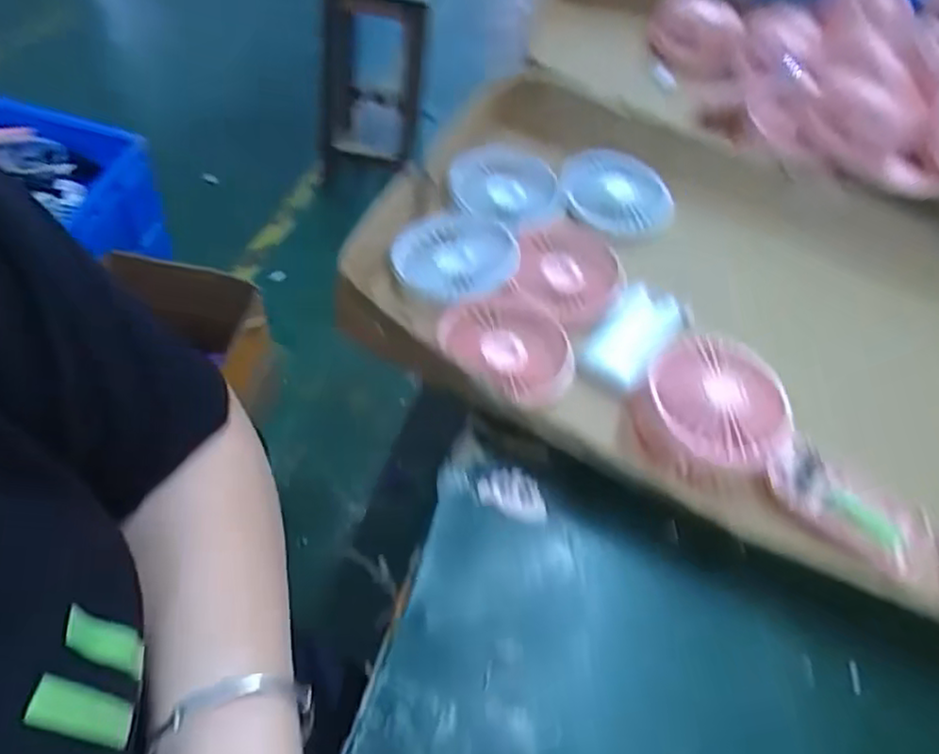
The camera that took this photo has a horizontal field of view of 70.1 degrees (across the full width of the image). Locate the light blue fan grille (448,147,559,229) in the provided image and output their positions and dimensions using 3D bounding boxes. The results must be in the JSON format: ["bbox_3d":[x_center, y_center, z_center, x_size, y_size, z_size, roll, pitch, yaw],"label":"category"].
[{"bbox_3d":[0.028,-0.158,0.539,0.088,0.023,0.087,1,54,-9],"label":"light blue fan grille"}]

